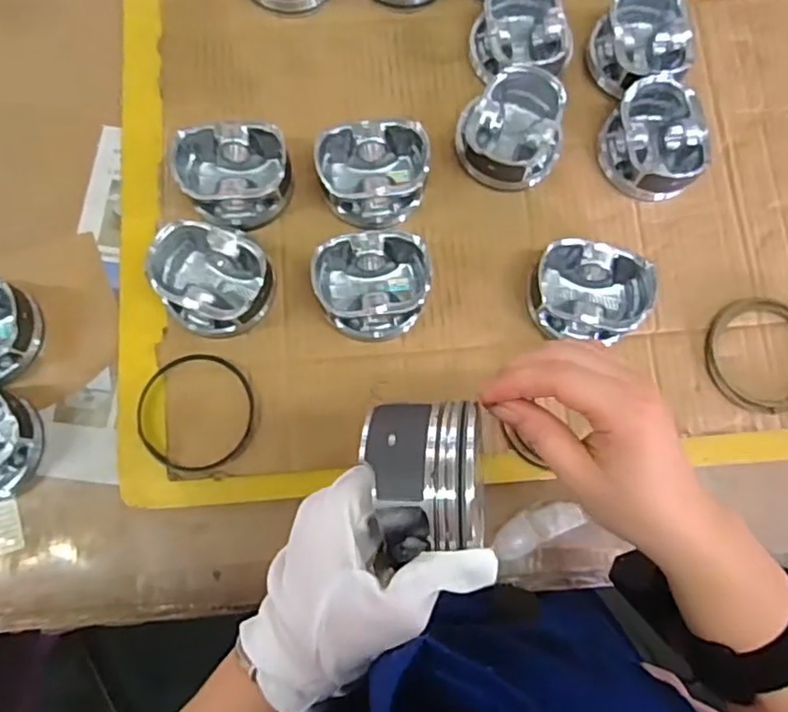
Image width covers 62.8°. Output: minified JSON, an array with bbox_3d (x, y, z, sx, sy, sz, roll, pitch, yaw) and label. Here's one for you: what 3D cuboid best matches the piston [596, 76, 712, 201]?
[{"bbox_3d":[0.211,-0.173,0.520,0.076,0.045,0.086,-31,81,-7],"label":"piston"}]

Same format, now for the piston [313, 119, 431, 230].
[{"bbox_3d":[-0.016,-0.143,0.511,0.086,0.044,0.075,-5,79,-2],"label":"piston"}]

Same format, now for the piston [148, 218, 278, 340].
[{"bbox_3d":[-0.138,-0.057,0.492,0.091,0.044,0.079,23,79,4],"label":"piston"}]

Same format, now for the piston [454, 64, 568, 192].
[{"bbox_3d":[0.094,-0.182,0.516,0.083,0.049,0.083,0,78,-1],"label":"piston"}]

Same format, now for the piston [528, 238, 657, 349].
[{"bbox_3d":[0.149,-0.046,0.495,0.090,0.043,0.075,4,79,0],"label":"piston"}]

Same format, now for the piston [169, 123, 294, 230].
[{"bbox_3d":[-0.125,-0.141,0.508,0.087,0.042,0.073,-4,78,-2],"label":"piston"}]

